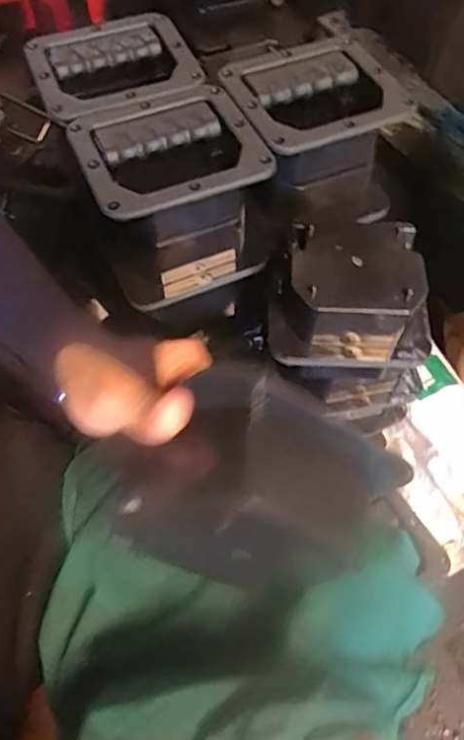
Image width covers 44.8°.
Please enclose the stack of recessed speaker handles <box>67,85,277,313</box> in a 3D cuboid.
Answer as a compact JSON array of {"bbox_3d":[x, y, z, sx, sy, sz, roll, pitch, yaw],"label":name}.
[{"bbox_3d":[-0.054,-0.160,0.528,0.147,0.126,0.137,-21,61,-13],"label":"stack of recessed speaker handles"}]

